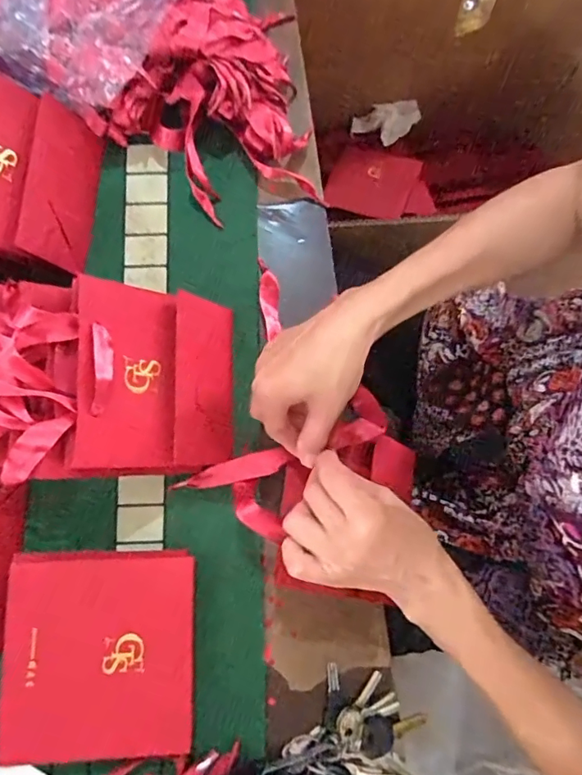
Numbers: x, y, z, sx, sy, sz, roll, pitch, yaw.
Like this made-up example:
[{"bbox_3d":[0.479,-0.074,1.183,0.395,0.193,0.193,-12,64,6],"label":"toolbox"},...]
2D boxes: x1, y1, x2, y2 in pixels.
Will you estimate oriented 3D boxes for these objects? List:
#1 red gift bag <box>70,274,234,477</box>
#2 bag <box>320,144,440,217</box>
[{"bbox_3d":[-0.101,-0.007,0.392,0.128,0.010,0.143,6,78,-37],"label":"red gift bag"},{"bbox_3d":[0.162,-0.362,0.885,0.184,0.038,0.115,17,79,2],"label":"bag"}]

